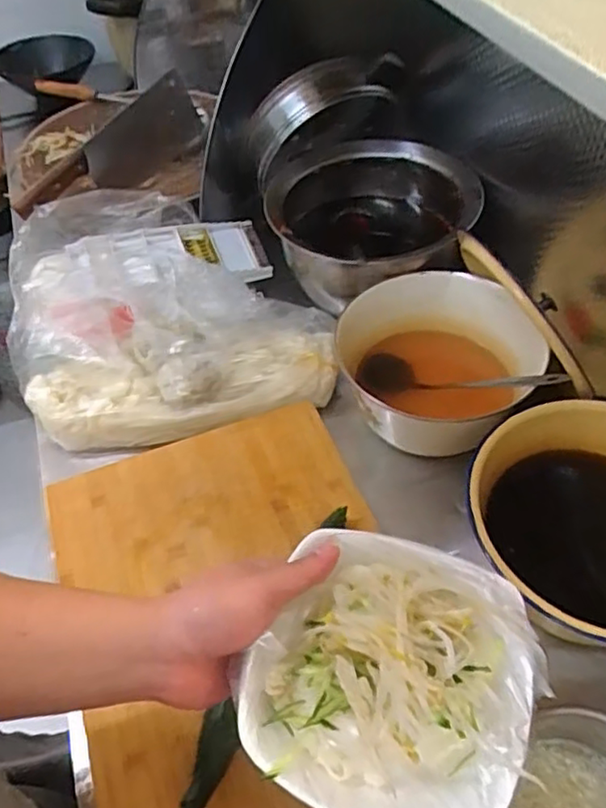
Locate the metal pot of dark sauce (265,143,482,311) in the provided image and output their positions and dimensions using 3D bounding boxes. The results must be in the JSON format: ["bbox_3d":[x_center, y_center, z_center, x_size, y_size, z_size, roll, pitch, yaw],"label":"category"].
[{"bbox_3d":[0.088,-0.222,0.830,0.241,0.124,0.222,-1,51,2],"label":"metal pot of dark sauce"}]

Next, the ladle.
[{"bbox_3d":[0.166,-0.027,0.703,0.053,0.059,0.264,-43,29,-27],"label":"ladle"}]

